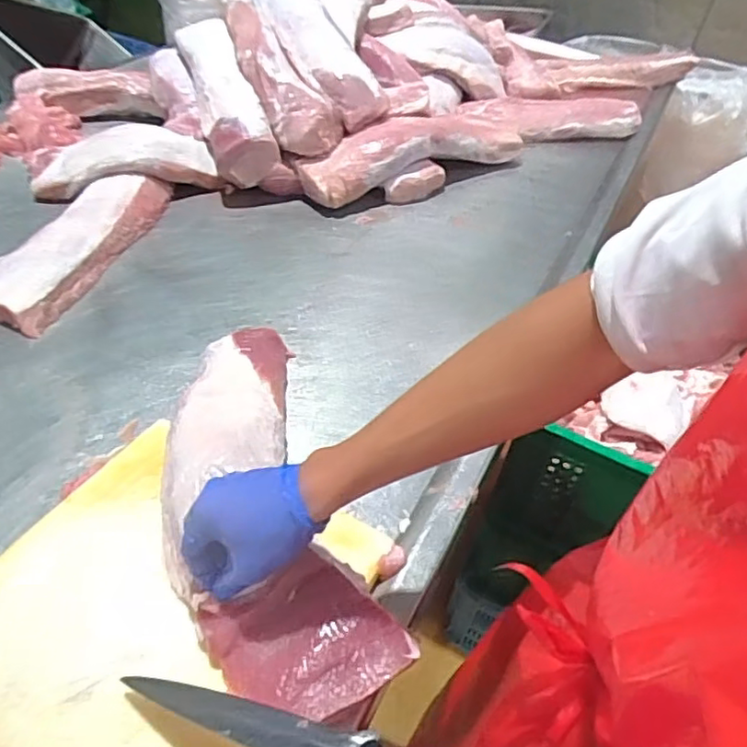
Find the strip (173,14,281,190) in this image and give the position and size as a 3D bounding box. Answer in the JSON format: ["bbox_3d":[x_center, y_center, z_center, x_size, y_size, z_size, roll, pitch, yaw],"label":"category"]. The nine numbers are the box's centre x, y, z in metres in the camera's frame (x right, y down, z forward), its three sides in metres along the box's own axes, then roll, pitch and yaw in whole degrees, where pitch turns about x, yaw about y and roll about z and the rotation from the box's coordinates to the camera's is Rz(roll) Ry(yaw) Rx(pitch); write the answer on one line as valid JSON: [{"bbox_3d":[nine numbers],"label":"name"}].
[{"bbox_3d":[-0.292,-0.533,1.168,0.104,0.104,0.447,-14,62,-20],"label":"strip"}]

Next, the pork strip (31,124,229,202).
[{"bbox_3d":[-0.426,-0.363,1.068,0.306,0.106,0.064,-10,45,-17],"label":"pork strip"}]

